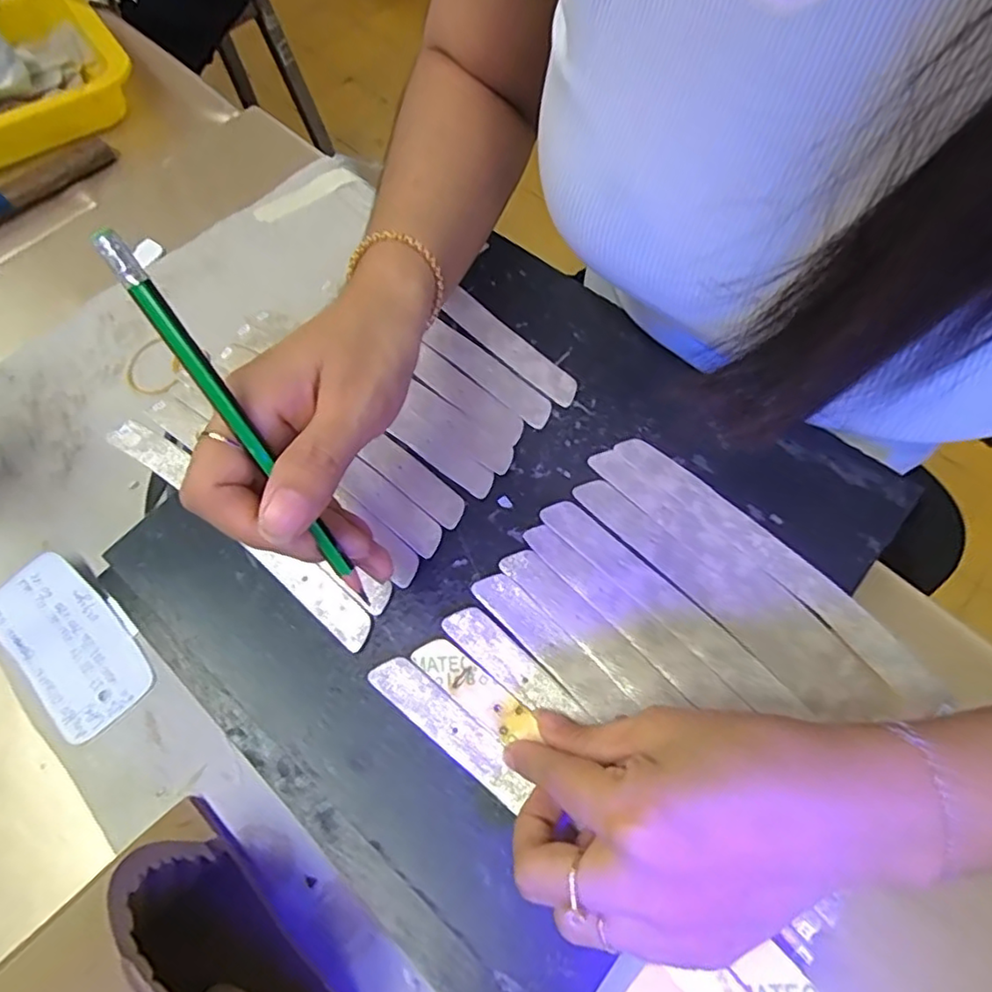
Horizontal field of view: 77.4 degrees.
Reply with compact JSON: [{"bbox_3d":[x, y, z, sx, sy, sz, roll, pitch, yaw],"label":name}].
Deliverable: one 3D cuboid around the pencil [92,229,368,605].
[{"bbox_3d":[-0.081,-0.017,0.208,0.007,0.144,0.007,-35,27,-13],"label":"pencil"}]

